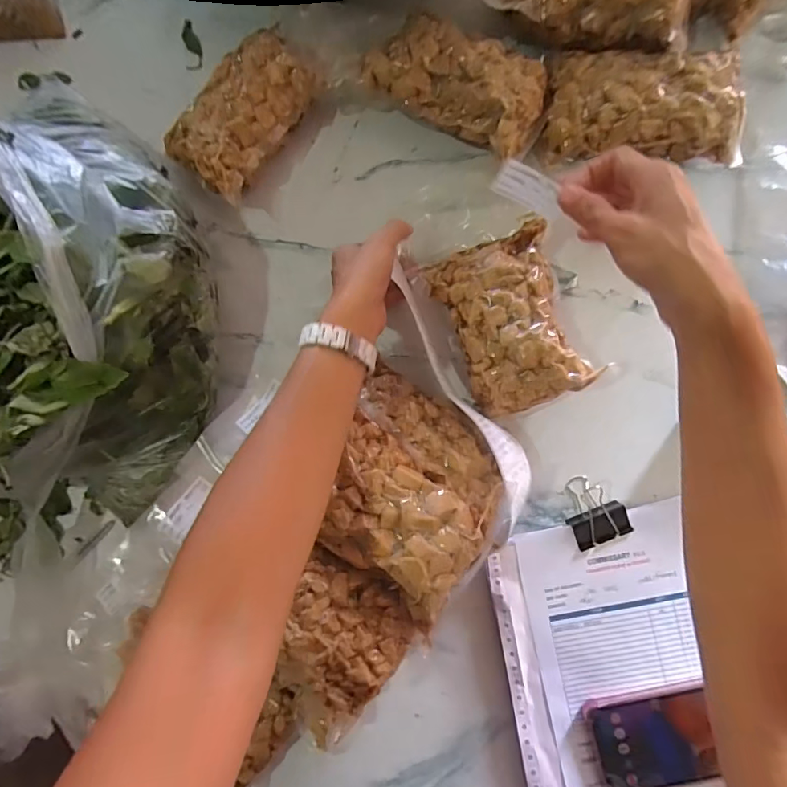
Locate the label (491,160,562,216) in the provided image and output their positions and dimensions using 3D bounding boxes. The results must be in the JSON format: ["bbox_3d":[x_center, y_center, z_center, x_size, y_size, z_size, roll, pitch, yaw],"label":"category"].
[{"bbox_3d":[0.091,-0.135,0.322,0.045,0.005,0.021,23,133,-11],"label":"label"}]

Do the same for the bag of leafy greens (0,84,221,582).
[{"bbox_3d":[-0.386,-0.021,0.420,0.493,0.154,0.347,-42,85,0],"label":"bag of leafy greens"}]

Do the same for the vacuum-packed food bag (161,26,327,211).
[{"bbox_3d":[-0.140,-0.263,0.463,0.097,0.063,0.156,34,89,5],"label":"vacuum-packed food bag"}]

